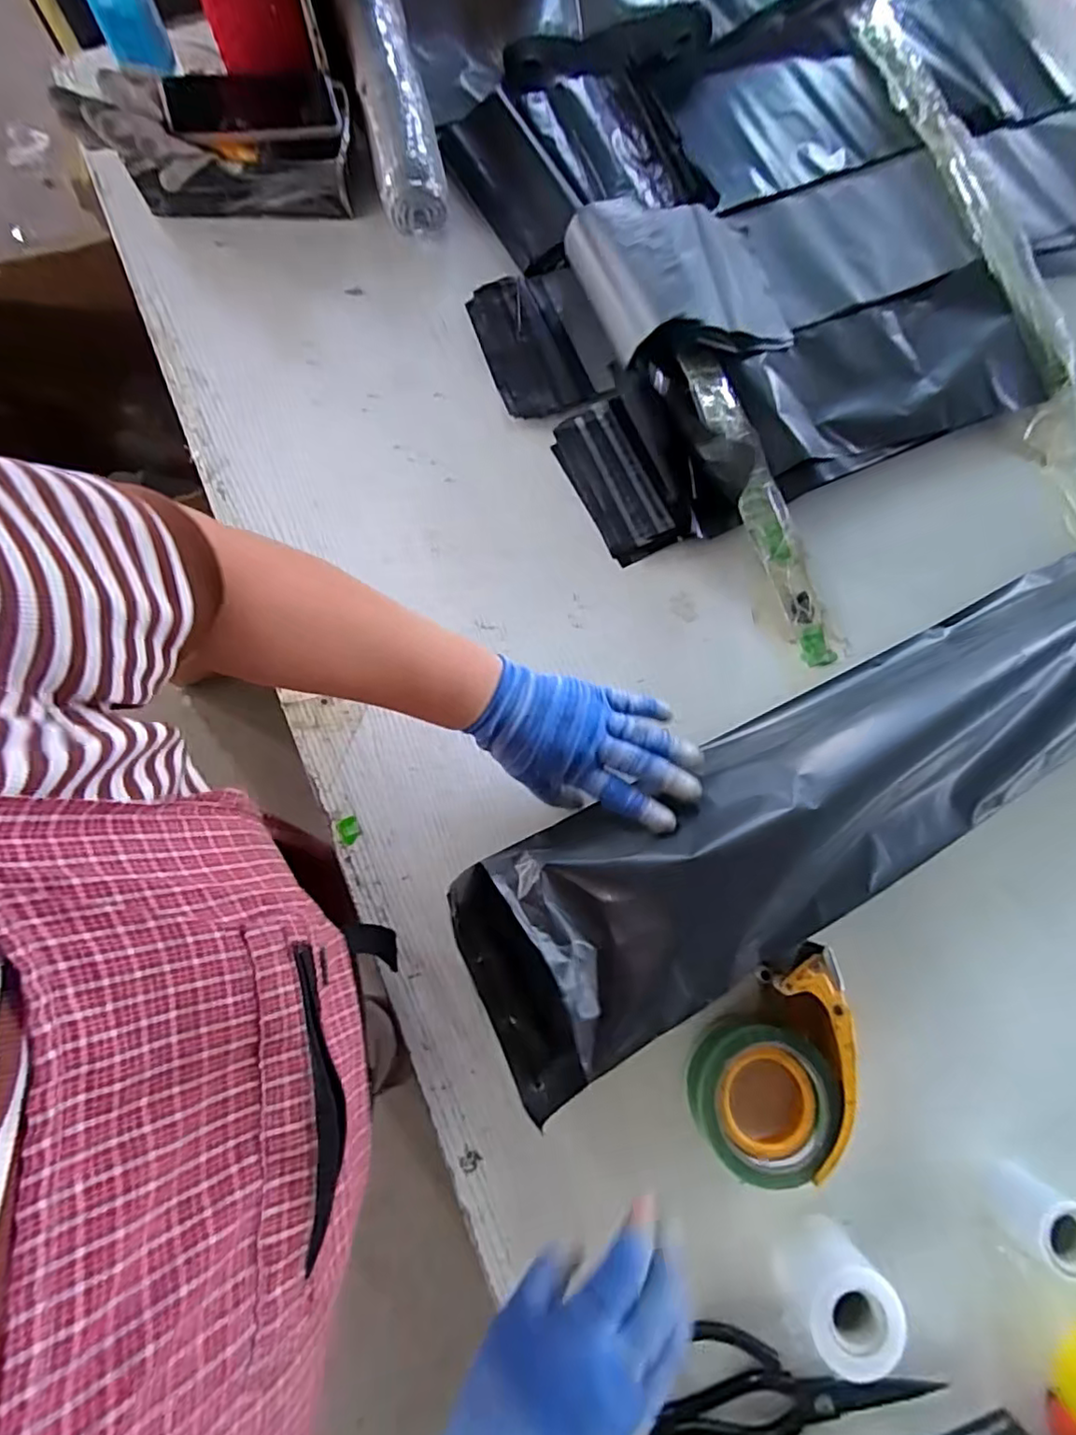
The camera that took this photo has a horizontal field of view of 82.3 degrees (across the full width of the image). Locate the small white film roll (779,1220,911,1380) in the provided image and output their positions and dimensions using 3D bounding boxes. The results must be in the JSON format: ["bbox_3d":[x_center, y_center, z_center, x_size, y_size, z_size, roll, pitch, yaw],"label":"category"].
[{"bbox_3d":[0.211,0.407,0.433,0.059,0.068,0.056,0,76,-1],"label":"small white film roll"}]

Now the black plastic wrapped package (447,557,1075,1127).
[{"bbox_3d":[0.253,0.040,0.468,0.678,0.080,0.159,-29,78,-5],"label":"black plastic wrapped package"}]

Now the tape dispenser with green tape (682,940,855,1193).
[{"bbox_3d":[0.183,0.259,0.471,0.102,0.064,0.164,29,77,6],"label":"tape dispenser with green tape"}]

